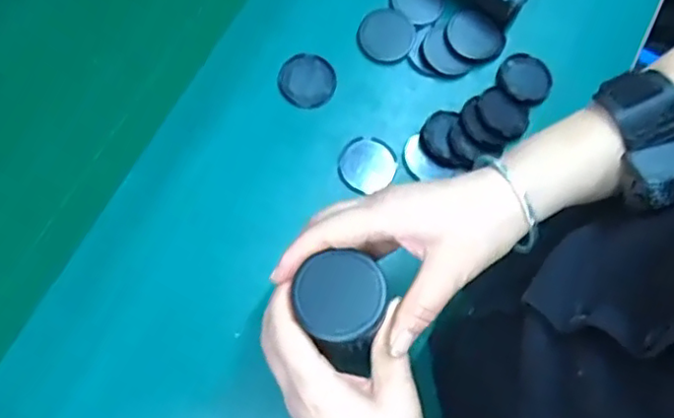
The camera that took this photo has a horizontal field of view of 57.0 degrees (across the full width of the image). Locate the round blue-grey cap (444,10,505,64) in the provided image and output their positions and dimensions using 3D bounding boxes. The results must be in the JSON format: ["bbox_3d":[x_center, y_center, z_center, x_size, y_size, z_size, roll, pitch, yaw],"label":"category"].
[{"bbox_3d":[0.126,-0.157,0.563,0.053,0.009,0.046,24,74,0],"label":"round blue-grey cap"}]

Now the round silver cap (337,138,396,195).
[{"bbox_3d":[0.026,-0.040,0.537,0.050,0.006,0.045,-20,78,-11],"label":"round silver cap"}]

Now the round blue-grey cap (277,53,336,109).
[{"bbox_3d":[-0.026,-0.114,0.551,0.050,0.010,0.050,2,75,-6],"label":"round blue-grey cap"}]

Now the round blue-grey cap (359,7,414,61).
[{"bbox_3d":[0.045,-0.158,0.565,0.048,0.005,0.050,0,75,-1],"label":"round blue-grey cap"}]

